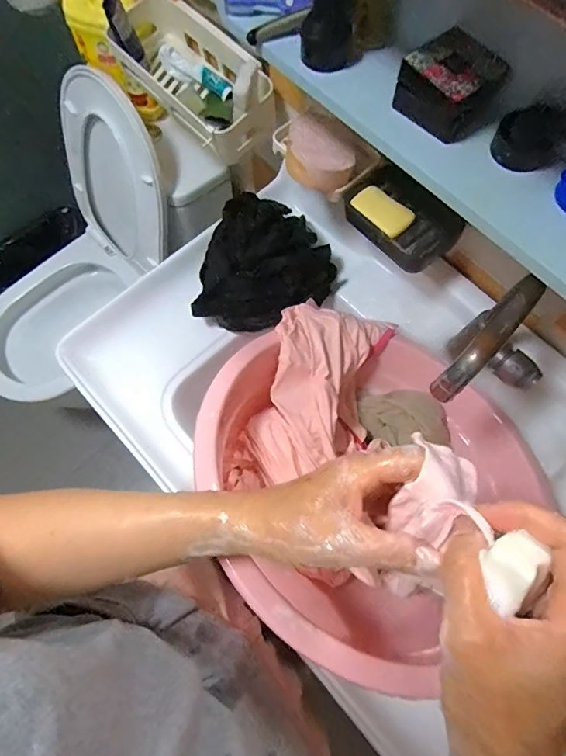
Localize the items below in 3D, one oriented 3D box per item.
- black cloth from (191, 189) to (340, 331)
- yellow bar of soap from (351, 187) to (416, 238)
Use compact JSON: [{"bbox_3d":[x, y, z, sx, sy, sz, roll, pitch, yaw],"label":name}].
[{"bbox_3d":[-0.019,-0.158,0.626,0.182,0.083,0.172,10,72,4],"label":"black cloth"},{"bbox_3d":[0.123,-0.209,0.548,0.042,0.013,0.076,-39,76,-12],"label":"yellow bar of soap"}]

